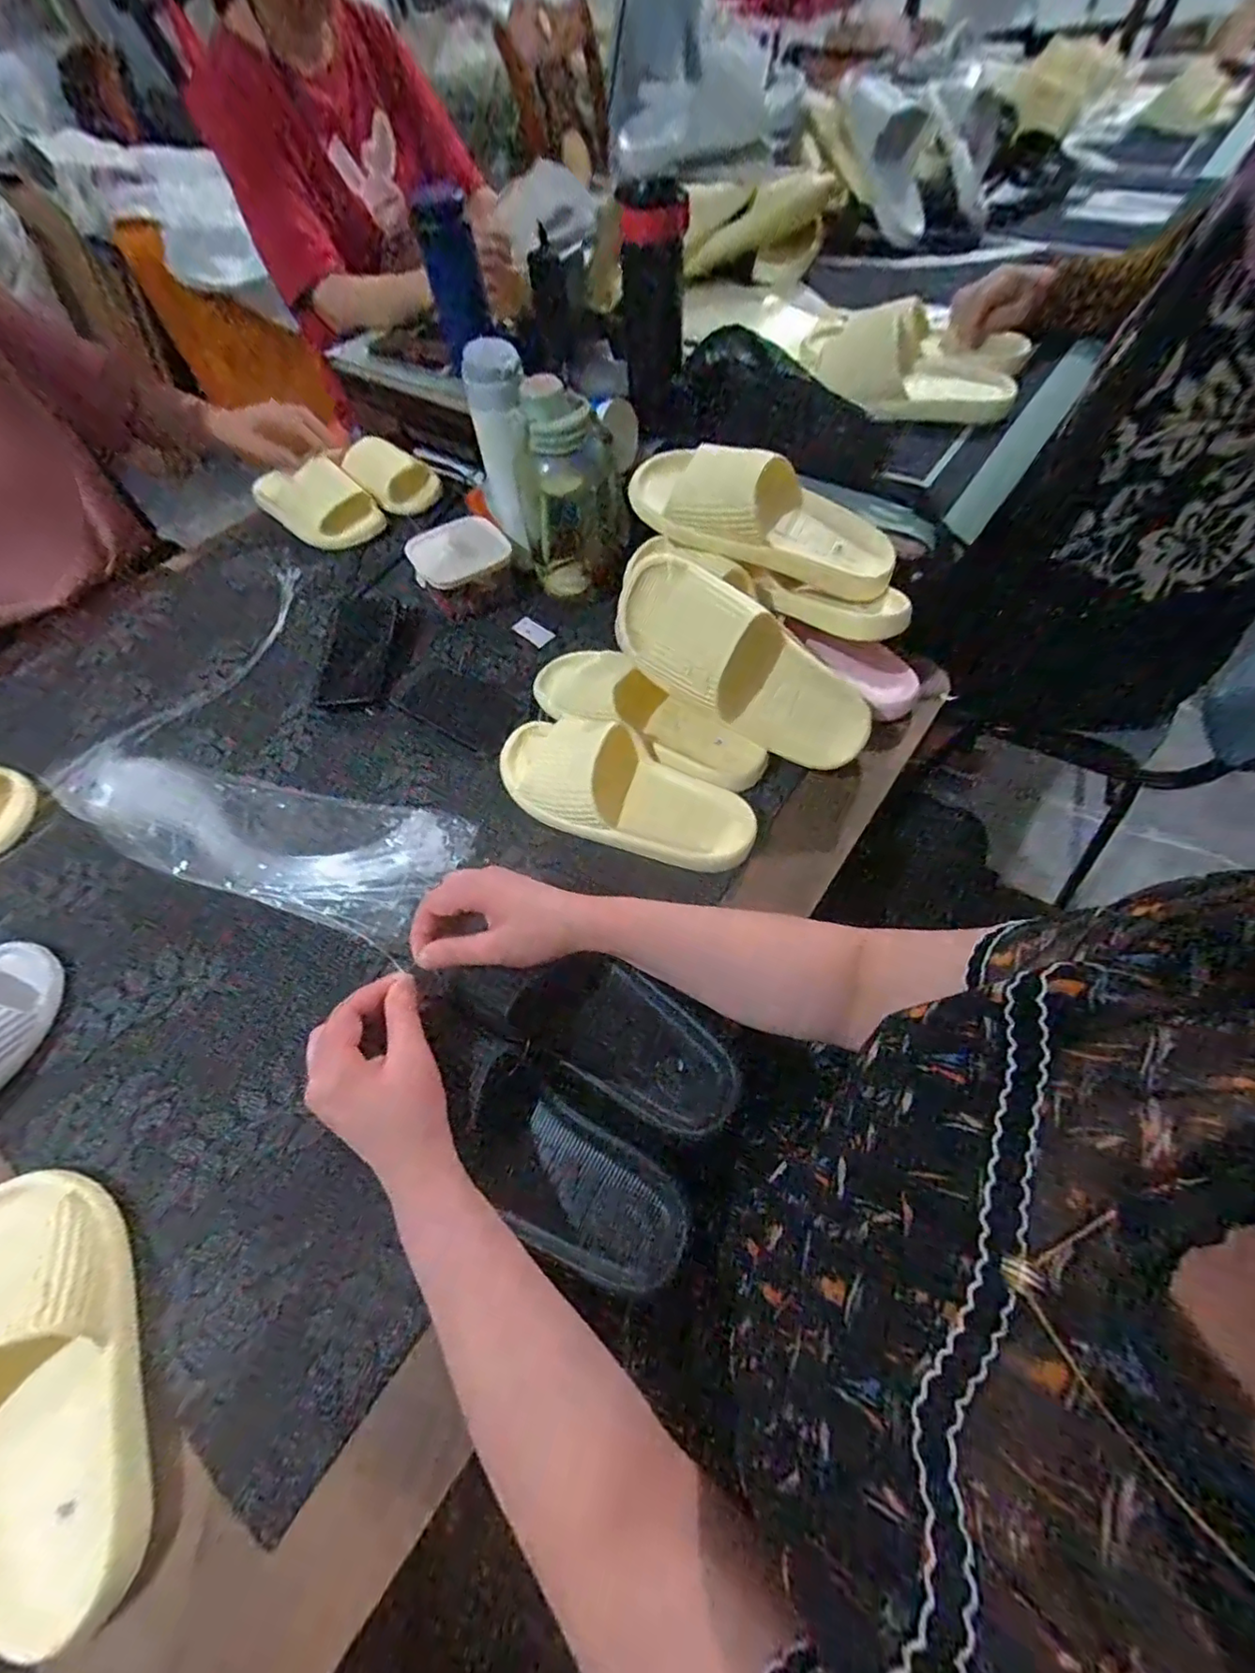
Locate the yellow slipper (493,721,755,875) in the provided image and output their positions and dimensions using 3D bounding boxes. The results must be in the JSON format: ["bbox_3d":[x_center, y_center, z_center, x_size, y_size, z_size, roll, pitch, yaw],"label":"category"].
[{"bbox_3d":[-0.009,-0.049,0.544,0.253,0.062,0.097,23,64,17],"label":"yellow slipper"}]

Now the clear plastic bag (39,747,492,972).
[{"bbox_3d":[-0.359,-0.011,0.569,0.416,0.027,0.131,15,62,13],"label":"clear plastic bag"}]

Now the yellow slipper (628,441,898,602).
[{"bbox_3d":[0.134,-0.306,0.561,0.253,0.062,0.097,21,57,0],"label":"yellow slipper"}]

